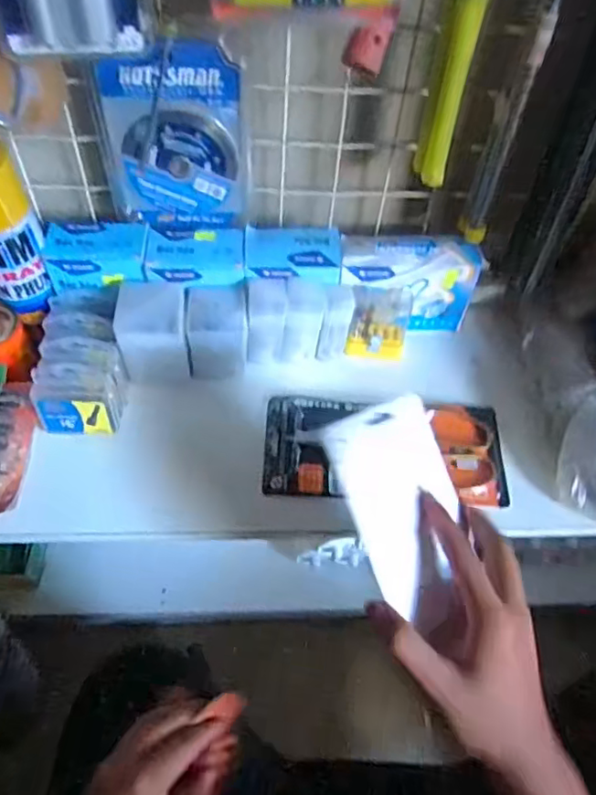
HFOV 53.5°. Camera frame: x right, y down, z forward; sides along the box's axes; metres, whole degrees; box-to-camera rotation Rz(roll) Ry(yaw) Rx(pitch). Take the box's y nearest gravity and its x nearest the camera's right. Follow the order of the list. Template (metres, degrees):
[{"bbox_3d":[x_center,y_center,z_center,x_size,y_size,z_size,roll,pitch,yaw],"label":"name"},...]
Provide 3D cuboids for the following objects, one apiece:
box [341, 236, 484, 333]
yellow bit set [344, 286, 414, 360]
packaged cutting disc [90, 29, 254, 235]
[{"bbox_3d":[0.112,-0.115,0.621,0.138,0.102,0.038,0,52,-3],"label":"box"},{"bbox_3d":[0.084,-0.077,0.615,0.062,0.078,0.029,1,52,-3],"label":"yellow bit set"},{"bbox_3d":[-0.108,-0.227,0.529,0.123,0.163,0.014,4,52,0],"label":"packaged cutting disc"}]

